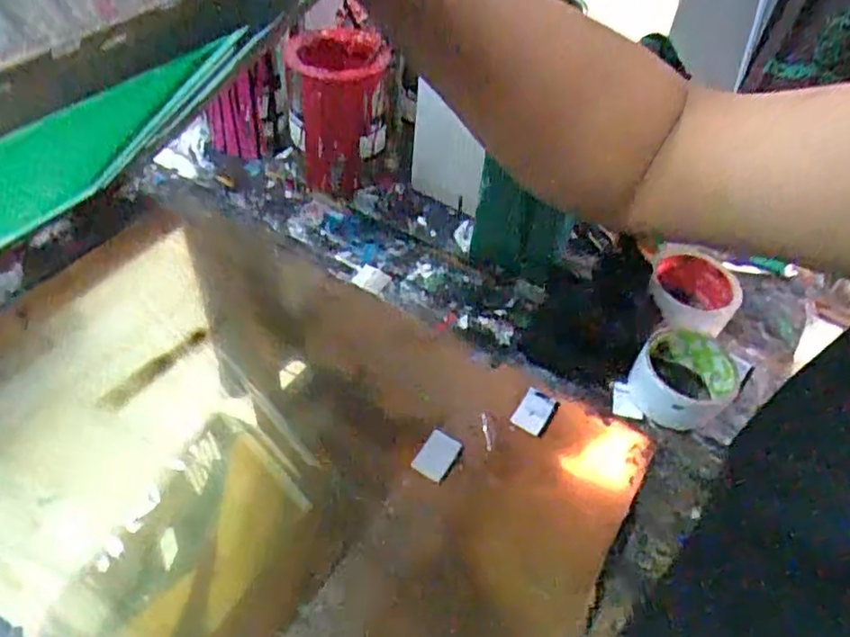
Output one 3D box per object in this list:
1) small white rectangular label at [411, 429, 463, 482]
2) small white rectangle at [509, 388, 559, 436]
[{"bbox_3d":[0.010,0.115,0.548,0.029,0.005,0.038,34,90,-5],"label":"small white rectangular label"},{"bbox_3d":[0.099,0.084,0.591,0.031,0.039,0.009,31,17,12],"label":"small white rectangle"}]

